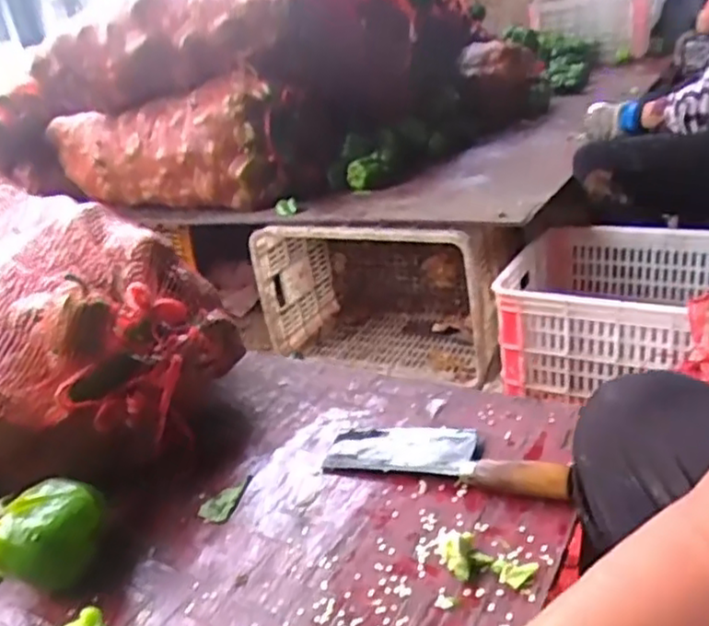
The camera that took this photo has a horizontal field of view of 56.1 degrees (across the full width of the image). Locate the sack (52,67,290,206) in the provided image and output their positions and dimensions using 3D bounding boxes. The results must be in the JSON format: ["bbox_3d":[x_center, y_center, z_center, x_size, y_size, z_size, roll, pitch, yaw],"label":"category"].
[{"bbox_3d":[-0.491,-0.432,1.710,0.716,0.261,0.217,12,32,35],"label":"sack"}]

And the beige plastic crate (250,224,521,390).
[{"bbox_3d":[0.088,-0.075,1.550,0.542,0.356,0.327,8,31,31],"label":"beige plastic crate"}]

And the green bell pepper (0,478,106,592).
[{"bbox_3d":[-0.269,0.191,0.586,0.087,0.064,0.082,-7,26,3],"label":"green bell pepper"}]

